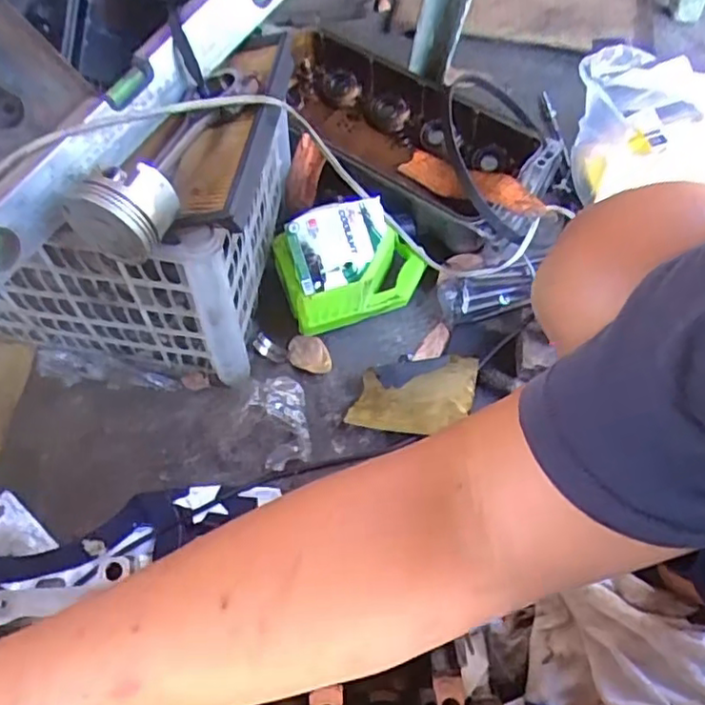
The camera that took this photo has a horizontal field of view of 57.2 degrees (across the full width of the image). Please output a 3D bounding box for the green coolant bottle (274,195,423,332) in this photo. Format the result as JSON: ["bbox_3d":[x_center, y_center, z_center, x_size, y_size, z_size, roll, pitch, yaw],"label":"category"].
[{"bbox_3d":[0.001,-0.109,0.783,0.170,0.070,0.139,-18,93,-8],"label":"green coolant bottle"}]

